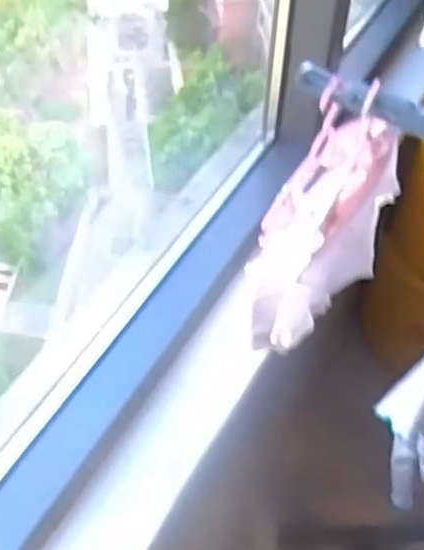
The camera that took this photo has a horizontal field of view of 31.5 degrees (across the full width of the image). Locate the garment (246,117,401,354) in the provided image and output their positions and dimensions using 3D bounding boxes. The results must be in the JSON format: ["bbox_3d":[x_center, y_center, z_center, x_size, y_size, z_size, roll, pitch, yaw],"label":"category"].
[{"bbox_3d":[0.142,-0.050,0.916,0.083,0.232,0.276,27,51,20],"label":"garment"}]

